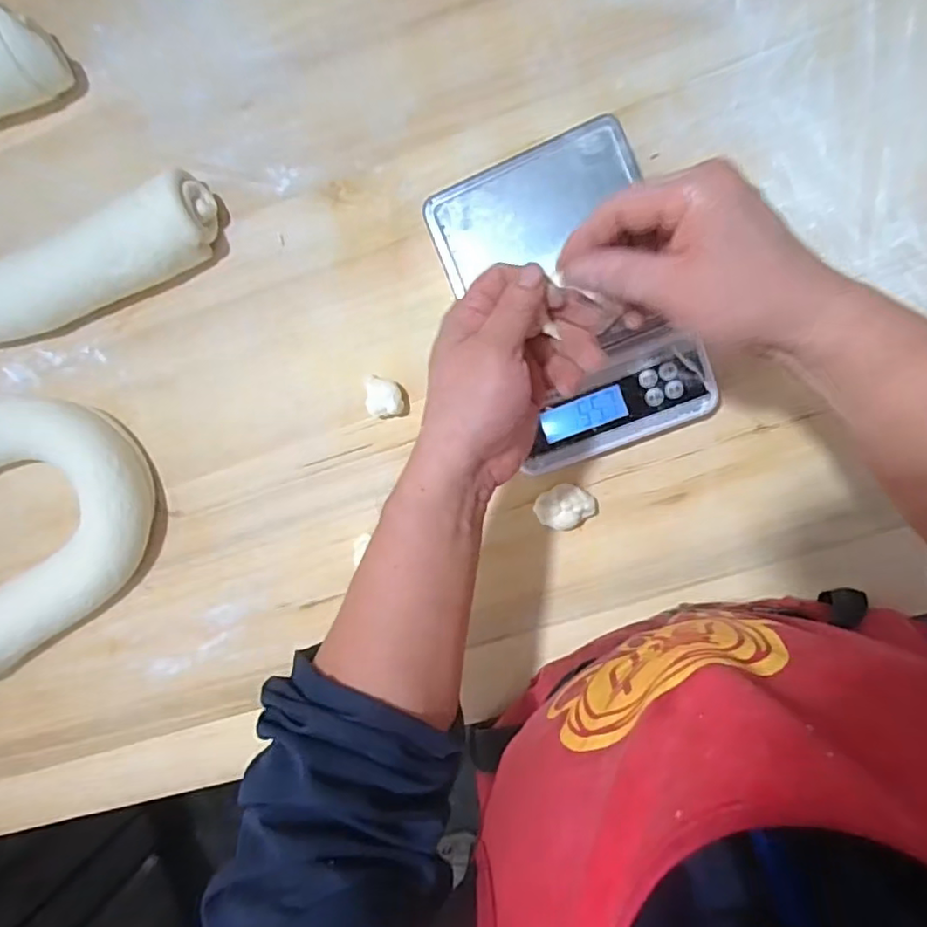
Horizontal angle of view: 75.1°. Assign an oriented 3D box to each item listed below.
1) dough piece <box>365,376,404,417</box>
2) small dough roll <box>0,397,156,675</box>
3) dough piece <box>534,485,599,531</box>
[{"bbox_3d":[-0.062,-0.054,0.477,0.031,0.013,0.031,1,95,8],"label":"dough piece"},{"bbox_3d":[-0.382,0.053,0.509,0.247,0.072,0.198,-28,90,9],"label":"small dough roll"},{"bbox_3d":[0.079,0.033,0.463,0.044,0.024,0.033,-28,90,9],"label":"dough piece"}]

